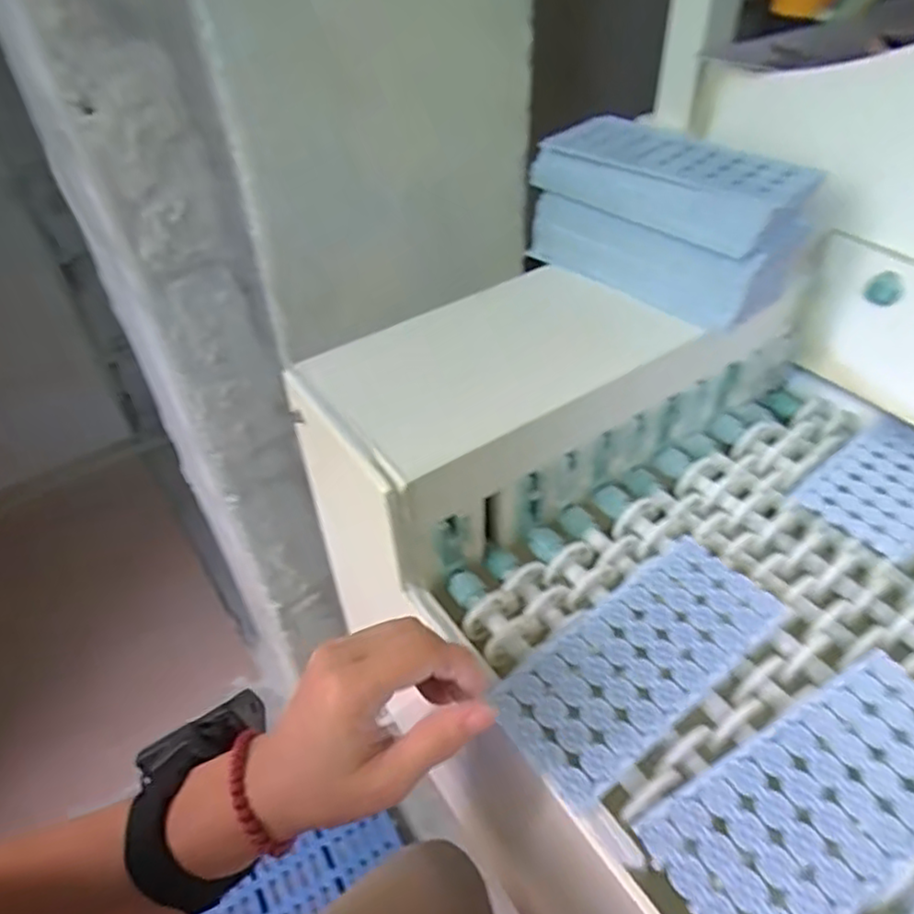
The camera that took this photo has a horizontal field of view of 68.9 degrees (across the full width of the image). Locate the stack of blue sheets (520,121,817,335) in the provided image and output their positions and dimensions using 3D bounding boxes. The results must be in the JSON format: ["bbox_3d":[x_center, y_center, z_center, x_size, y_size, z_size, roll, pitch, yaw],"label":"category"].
[{"bbox_3d":[0.161,-0.187,0.524,0.089,0.096,0.199,-33,50,-28],"label":"stack of blue sheets"}]

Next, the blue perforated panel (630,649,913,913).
[{"bbox_3d":[0.190,0.171,0.338,0.188,0.004,0.079,-22,46,-21],"label":"blue perforated panel"}]

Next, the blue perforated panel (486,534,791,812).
[{"bbox_3d":[0.111,0.119,0.399,0.187,0.007,0.079,-29,49,-26],"label":"blue perforated panel"}]

